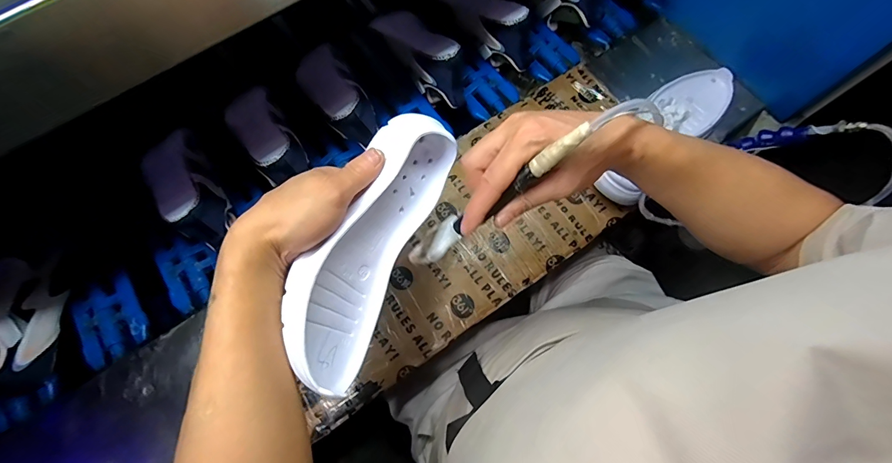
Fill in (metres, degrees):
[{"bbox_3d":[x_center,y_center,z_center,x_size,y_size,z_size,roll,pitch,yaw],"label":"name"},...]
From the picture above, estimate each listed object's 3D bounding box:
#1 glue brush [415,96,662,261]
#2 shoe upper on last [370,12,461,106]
[{"bbox_3d":[0.045,-0.030,0.313,0.202,0.021,0.028,-37,74,30],"label":"glue brush"},{"bbox_3d":[-0.039,-0.302,0.684,0.084,0.107,0.215,-37,56,-9],"label":"shoe upper on last"}]

